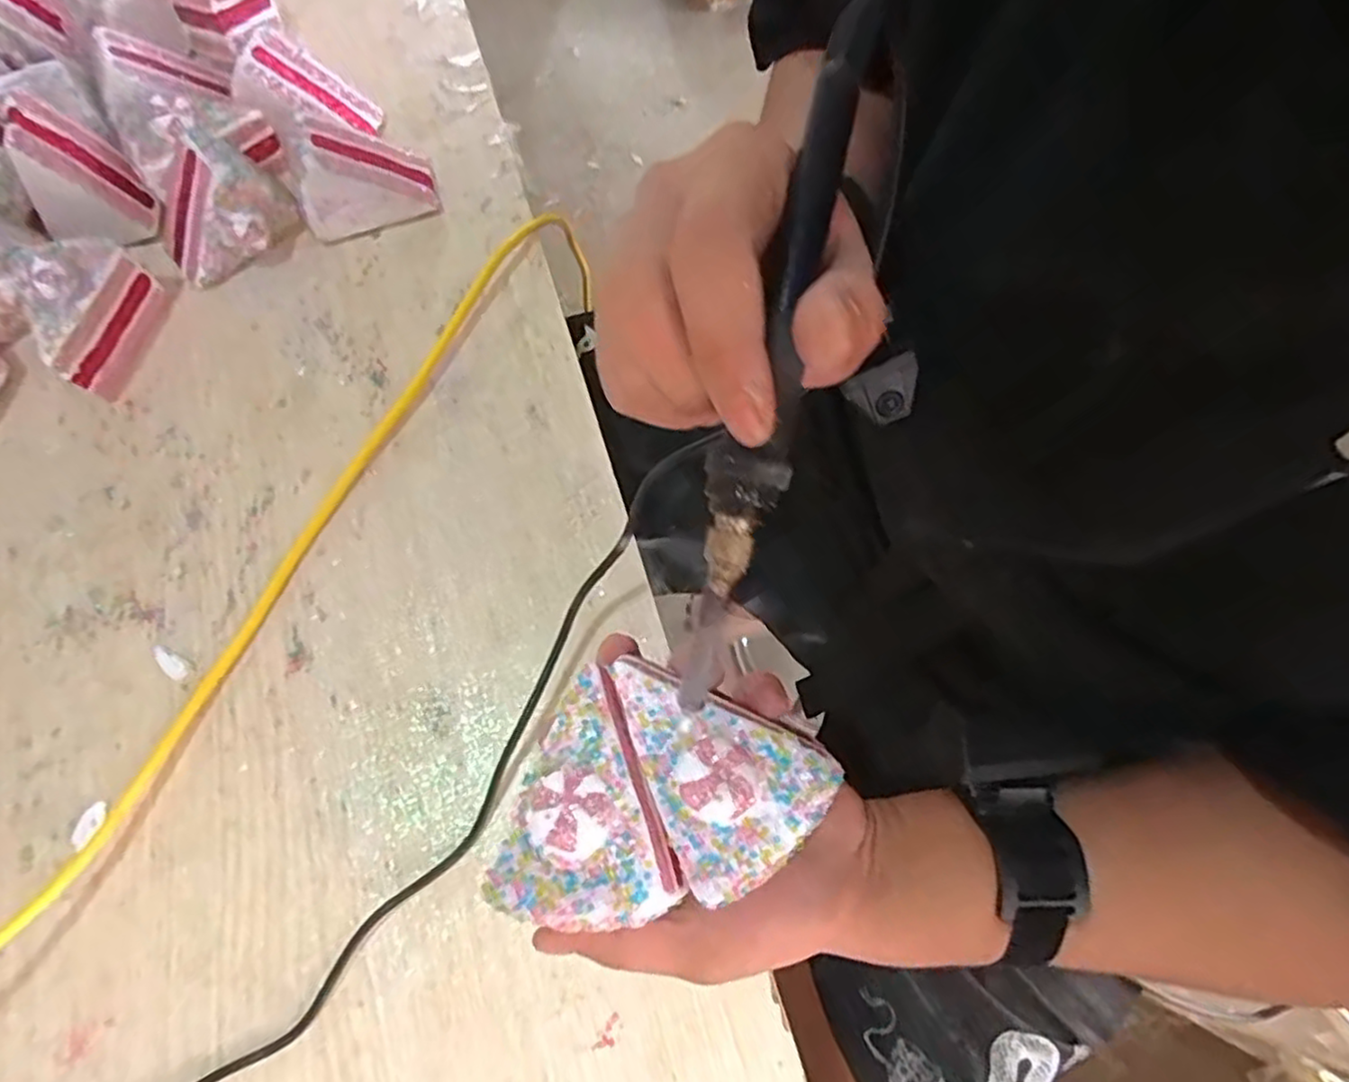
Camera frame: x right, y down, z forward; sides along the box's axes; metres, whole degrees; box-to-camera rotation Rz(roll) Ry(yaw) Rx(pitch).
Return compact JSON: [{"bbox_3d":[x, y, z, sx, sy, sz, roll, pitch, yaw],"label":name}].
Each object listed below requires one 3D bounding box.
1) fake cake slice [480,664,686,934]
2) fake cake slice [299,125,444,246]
[{"bbox_3d":[-0.040,0.093,0.245,0.063,0.022,0.080,-21,73,-6],"label":"fake cake slice"},{"bbox_3d":[-0.219,-0.254,0.490,0.092,0.066,0.050,-27,74,-8],"label":"fake cake slice"}]

